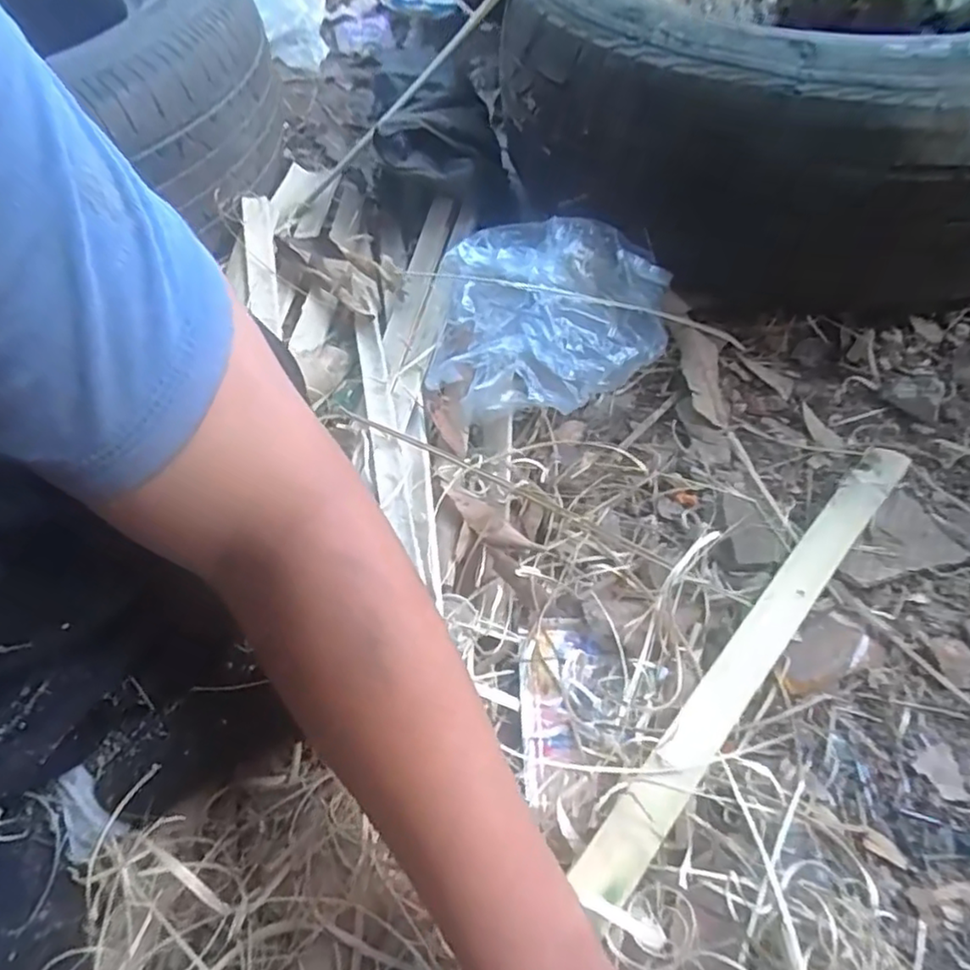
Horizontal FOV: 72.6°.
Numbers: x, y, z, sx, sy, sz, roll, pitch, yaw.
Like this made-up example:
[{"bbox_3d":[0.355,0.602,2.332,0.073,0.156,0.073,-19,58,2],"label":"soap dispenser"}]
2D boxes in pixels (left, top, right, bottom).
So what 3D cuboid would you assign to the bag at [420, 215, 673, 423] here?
[{"bbox_3d":[0.053,-0.135,0.530,0.181,0.071,0.173,5,54,4],"label":"bag"}]

